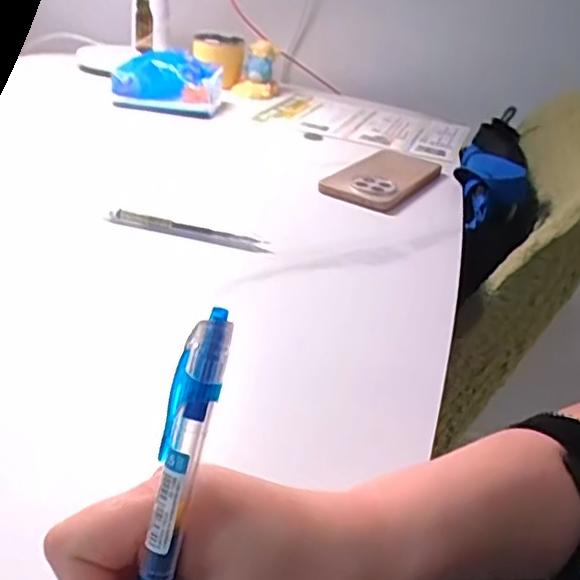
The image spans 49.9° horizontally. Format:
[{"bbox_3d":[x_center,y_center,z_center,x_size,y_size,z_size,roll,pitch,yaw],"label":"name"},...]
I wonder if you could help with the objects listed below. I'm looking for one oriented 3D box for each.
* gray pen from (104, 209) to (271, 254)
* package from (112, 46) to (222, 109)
[{"bbox_3d":[-0.083,-0.048,0.500,0.132,0.013,0.011,11,31,8],"label":"gray pen"},{"bbox_3d":[-0.152,-0.272,0.783,0.126,0.053,0.070,9,30,4],"label":"package"}]

